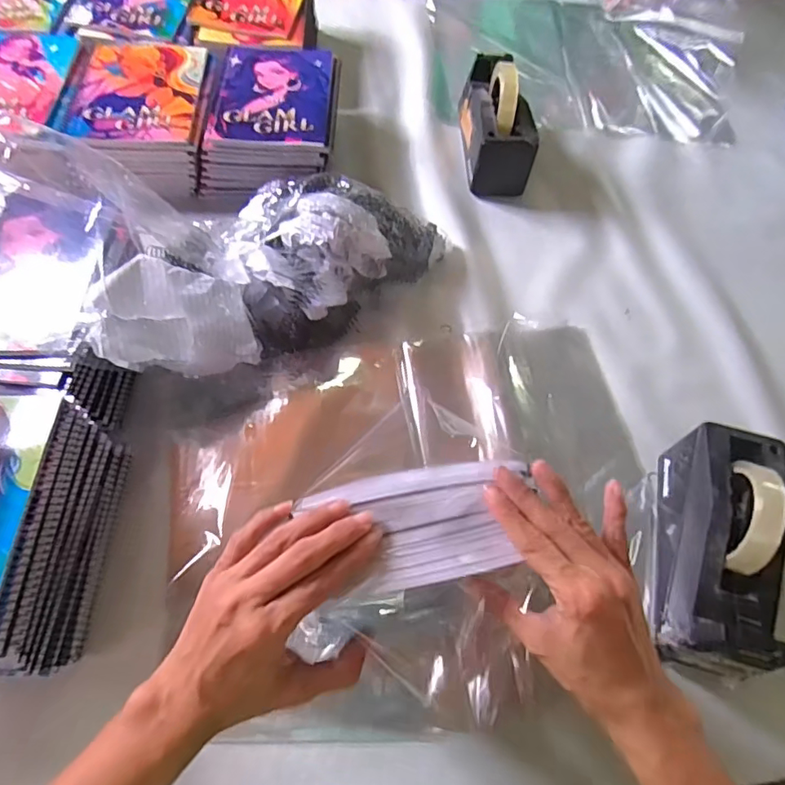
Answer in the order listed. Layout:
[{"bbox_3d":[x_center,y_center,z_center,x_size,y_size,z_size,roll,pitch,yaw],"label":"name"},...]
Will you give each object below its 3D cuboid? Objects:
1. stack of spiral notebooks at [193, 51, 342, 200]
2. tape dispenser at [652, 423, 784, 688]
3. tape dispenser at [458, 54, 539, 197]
[{"bbox_3d":[-0.164,-0.374,0.730,0.171,0.088,0.206,4,63,-1],"label":"stack of spiral notebooks"},{"bbox_3d":[0.296,0.136,0.463,0.074,0.126,0.204,17,64,6],"label":"tape dispenser"},{"bbox_3d":[0.146,-0.395,0.740,0.079,0.118,0.199,-3,64,-4],"label":"tape dispenser"}]

